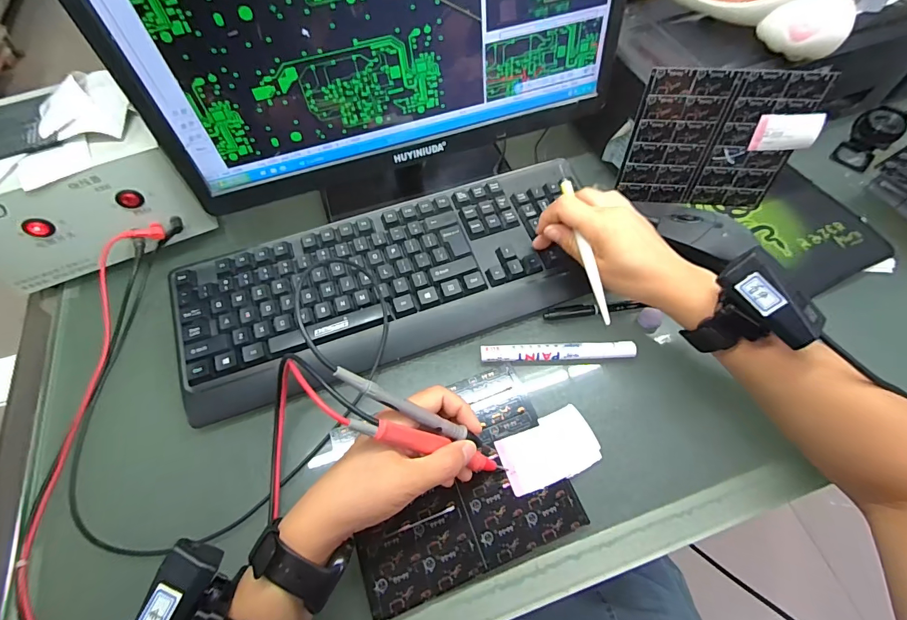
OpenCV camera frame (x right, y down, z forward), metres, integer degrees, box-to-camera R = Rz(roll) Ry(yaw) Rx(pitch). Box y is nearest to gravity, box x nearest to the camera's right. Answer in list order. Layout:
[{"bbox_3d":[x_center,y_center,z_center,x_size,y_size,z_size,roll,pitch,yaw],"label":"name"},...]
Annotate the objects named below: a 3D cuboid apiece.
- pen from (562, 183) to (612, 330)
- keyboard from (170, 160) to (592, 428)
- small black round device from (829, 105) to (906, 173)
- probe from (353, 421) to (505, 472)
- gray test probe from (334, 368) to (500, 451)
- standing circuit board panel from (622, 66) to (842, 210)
[{"bbox_3d":[0.114,-0.053,0.361,0.009,0.006,0.137,-10,74,-5],"label":"pen"},{"bbox_3d":[-0.057,-0.030,0.420,0.408,0.040,0.156,-20,62,-9],"label":"keyboard"},{"bbox_3d":[0.513,-0.213,0.514,0.057,0.062,0.047,-40,67,-20],"label":"small black round device"},{"bbox_3d":[-0.012,0.102,0.303,0.145,0.010,0.012,28,56,-30],"label":"probe"},{"bbox_3d":[-0.022,0.074,0.296,0.140,0.008,0.009,33,58,-27],"label":"gray test probe"},{"bbox_3d":[0.275,-0.175,0.442,0.166,0.142,0.004,3,48,3],"label":"standing circuit board panel"}]

